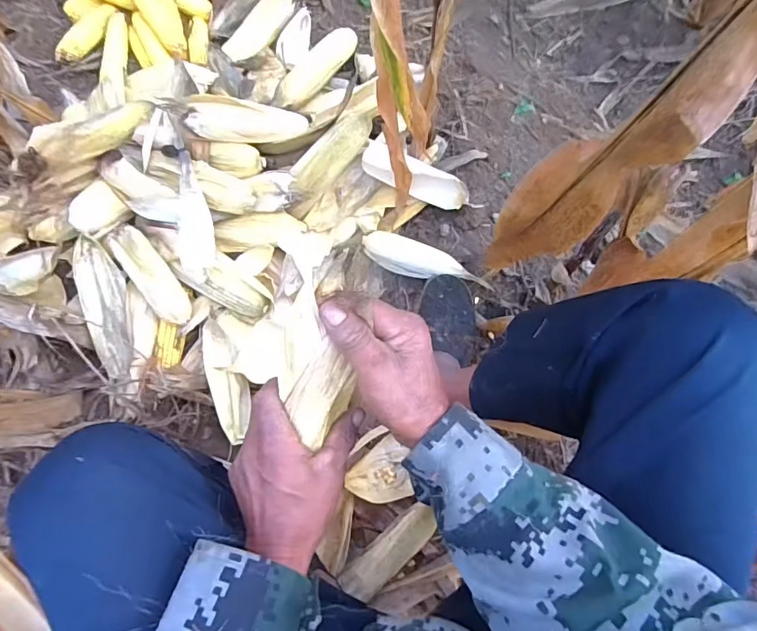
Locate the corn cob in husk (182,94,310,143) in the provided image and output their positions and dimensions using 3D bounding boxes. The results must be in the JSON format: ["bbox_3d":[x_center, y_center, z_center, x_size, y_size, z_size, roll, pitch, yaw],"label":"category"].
[{"bbox_3d":[-0.221,-0.337,0.831,0.230,0.048,0.062,-15,68,-41],"label":"corn cob in husk"}]

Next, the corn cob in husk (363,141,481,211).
[{"bbox_3d":[0.075,-0.243,0.880,0.225,0.065,0.058,28,74,10],"label":"corn cob in husk"}]

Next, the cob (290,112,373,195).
[{"bbox_3d":[-0.085,-0.291,0.856,0.062,0.043,0.186,43,90,14],"label":"cob"}]

